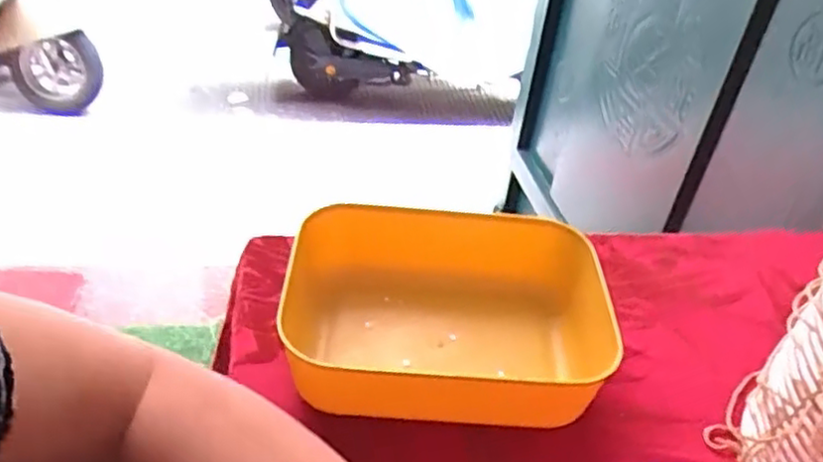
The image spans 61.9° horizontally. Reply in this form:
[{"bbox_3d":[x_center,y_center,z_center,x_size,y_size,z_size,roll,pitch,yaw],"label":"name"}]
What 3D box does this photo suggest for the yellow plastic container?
[{"bbox_3d":[0.020,0.053,0.427,0.176,0.060,0.141,4,39,-2],"label":"yellow plastic container"}]

